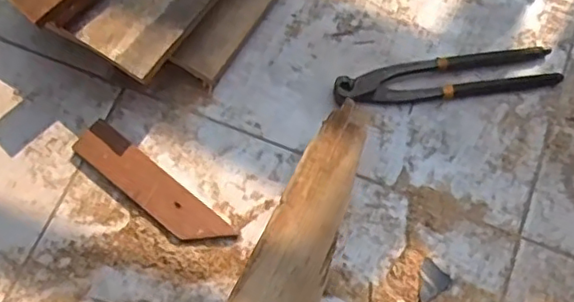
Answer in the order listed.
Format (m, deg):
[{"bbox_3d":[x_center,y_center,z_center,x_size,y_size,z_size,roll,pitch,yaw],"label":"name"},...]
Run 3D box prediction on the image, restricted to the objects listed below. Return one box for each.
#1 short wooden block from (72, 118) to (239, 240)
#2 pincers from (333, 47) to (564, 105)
[{"bbox_3d":[-0.124,0.033,0.561,0.165,0.014,0.039,37,73,13],"label":"short wooden block"},{"bbox_3d":[0.155,-0.072,0.600,0.220,0.017,0.043,-8,69,-3],"label":"pincers"}]

